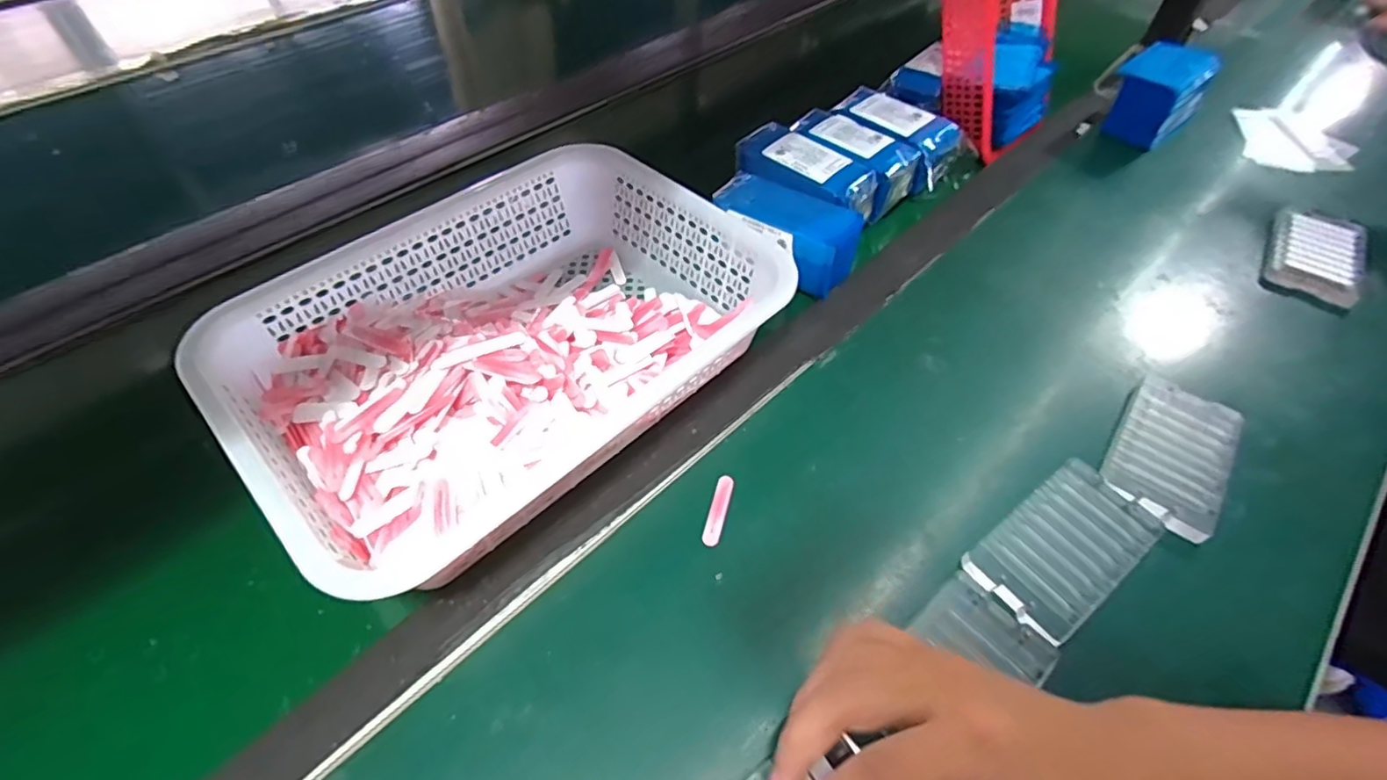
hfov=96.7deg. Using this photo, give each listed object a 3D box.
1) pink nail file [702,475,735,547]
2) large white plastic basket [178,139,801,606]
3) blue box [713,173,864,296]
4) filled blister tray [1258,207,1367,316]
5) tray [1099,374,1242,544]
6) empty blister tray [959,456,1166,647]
[{"bbox_3d":[0.017,0.079,0.411,0.012,0.004,0.052,12,52,9],"label":"pink nail file"},{"bbox_3d":[-0.134,-0.039,0.454,0.356,0.078,0.252,-37,60,-27],"label":"large white plastic basket"},{"bbox_3d":[0.082,-0.138,0.550,0.133,0.058,0.072,24,54,18],"label":"blue box"},{"bbox_3d":[0.591,-0.131,0.583,0.071,0.024,0.132,31,57,22],"label":"filled blister tray"},{"bbox_3d":[0.341,0.041,0.439,0.069,0.010,0.128,30,57,22],"label":"tray"},{"bbox_3d":[0.236,0.096,0.389,0.129,0.006,0.067,-30,57,-22],"label":"empty blister tray"}]

